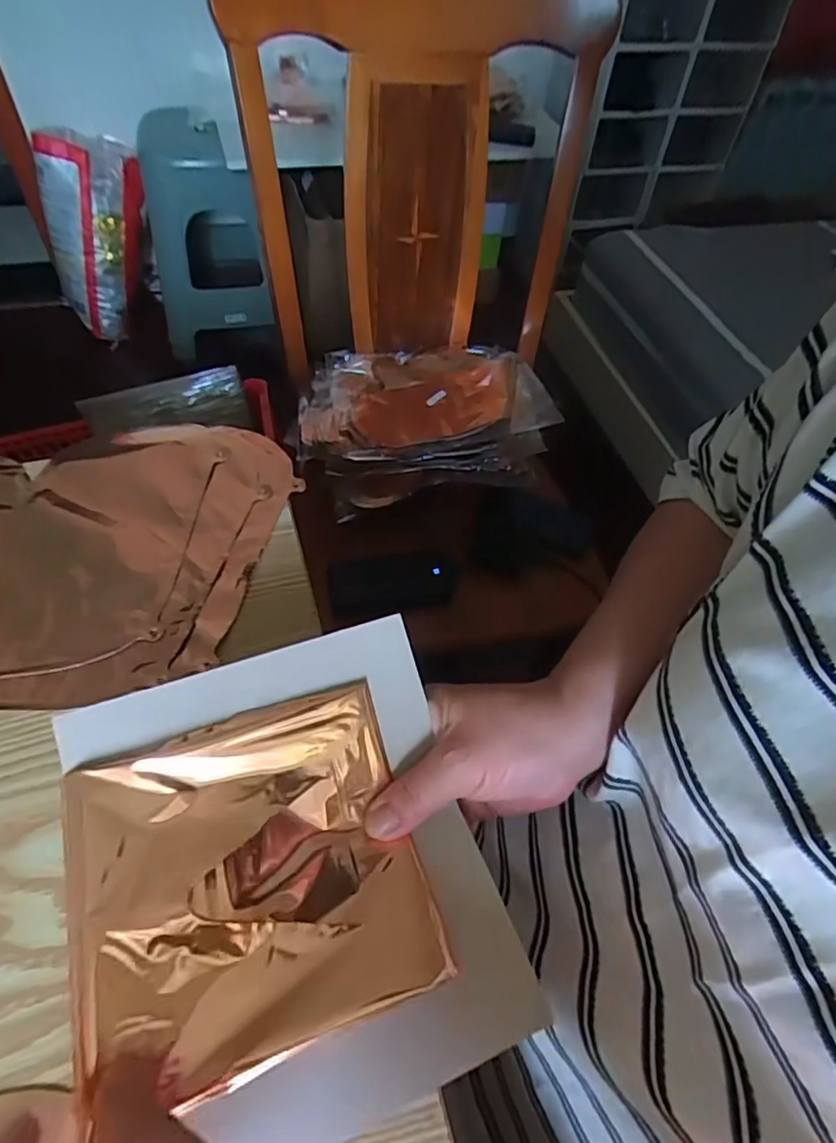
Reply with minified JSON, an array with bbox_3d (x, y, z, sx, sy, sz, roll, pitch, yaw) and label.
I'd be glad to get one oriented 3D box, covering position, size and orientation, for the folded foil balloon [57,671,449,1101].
[{"bbox_3d":[-0.070,0.128,0.257,0.138,0.013,0.128,-13,70,-21],"label":"folded foil balloon"}]

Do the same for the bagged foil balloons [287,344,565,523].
[{"bbox_3d":[0.005,-0.222,0.856,0.345,0.073,0.260,-4,55,-8],"label":"bagged foil balloons"}]

